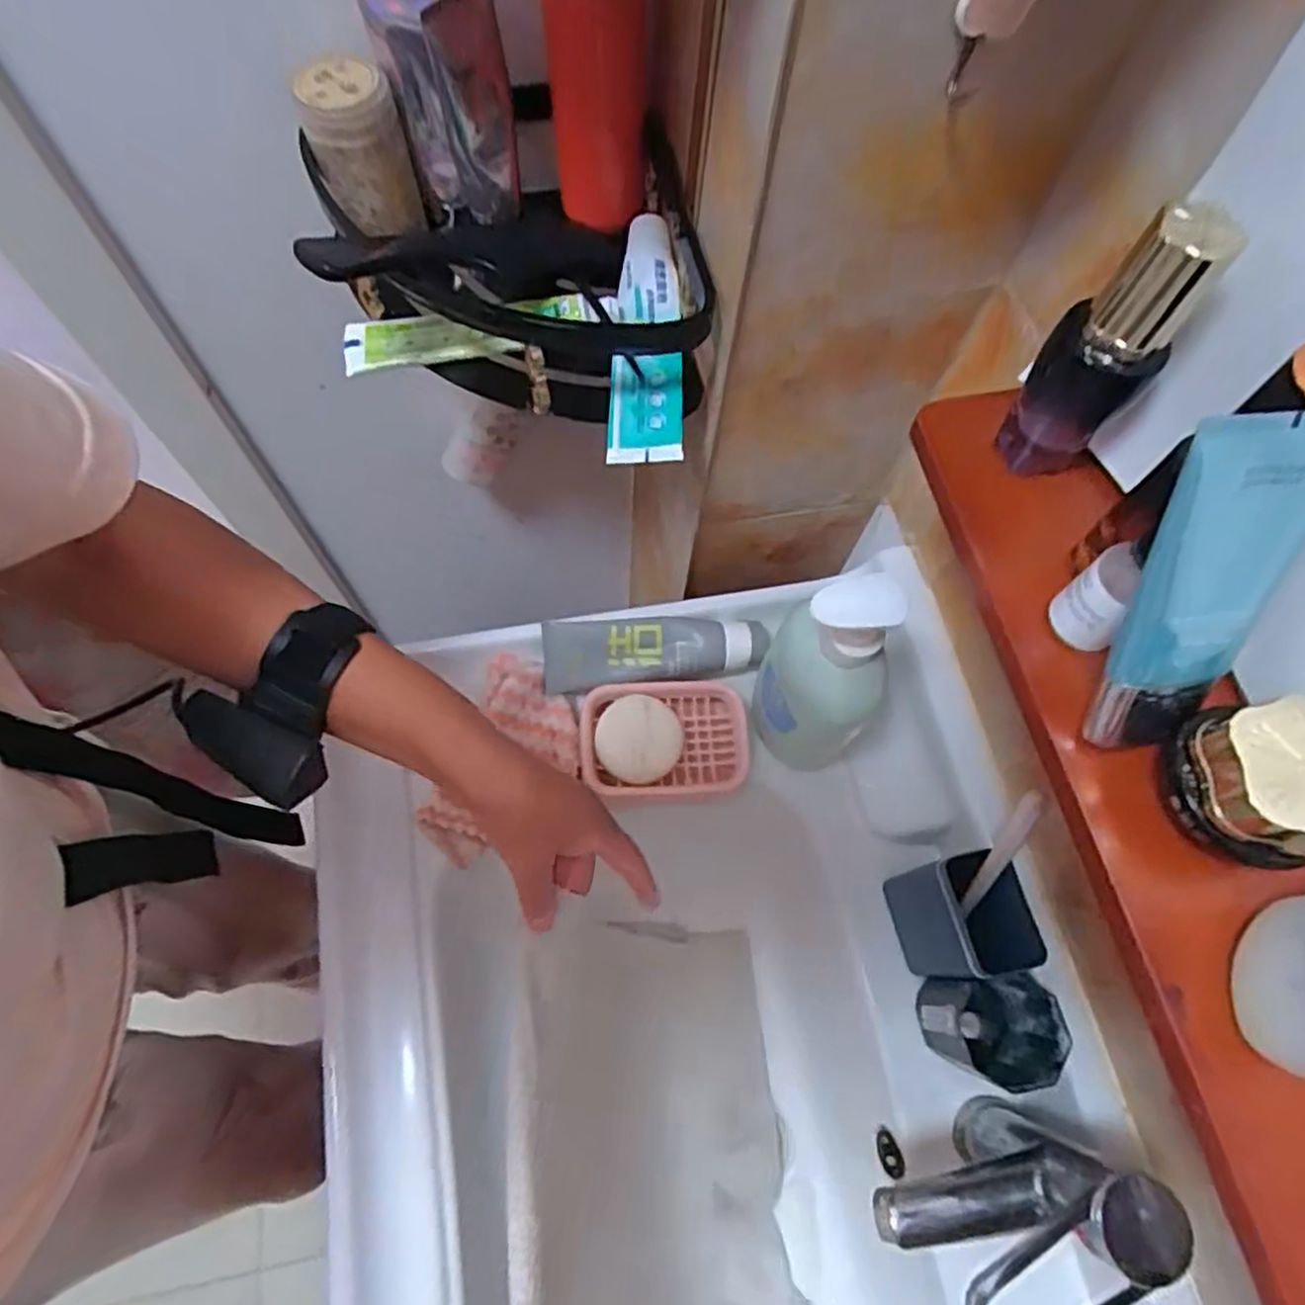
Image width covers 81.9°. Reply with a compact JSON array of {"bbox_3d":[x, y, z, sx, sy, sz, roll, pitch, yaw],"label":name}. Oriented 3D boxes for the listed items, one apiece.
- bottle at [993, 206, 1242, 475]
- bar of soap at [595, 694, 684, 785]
[{"bbox_3d":[0.176,-0.114,0.300,0.038,0.119,0.032,37,70,12],"label":"bottle"},{"bbox_3d":[-0.010,0.062,0.544,0.060,0.024,0.061,1,67,-3],"label":"bar of soap"}]

